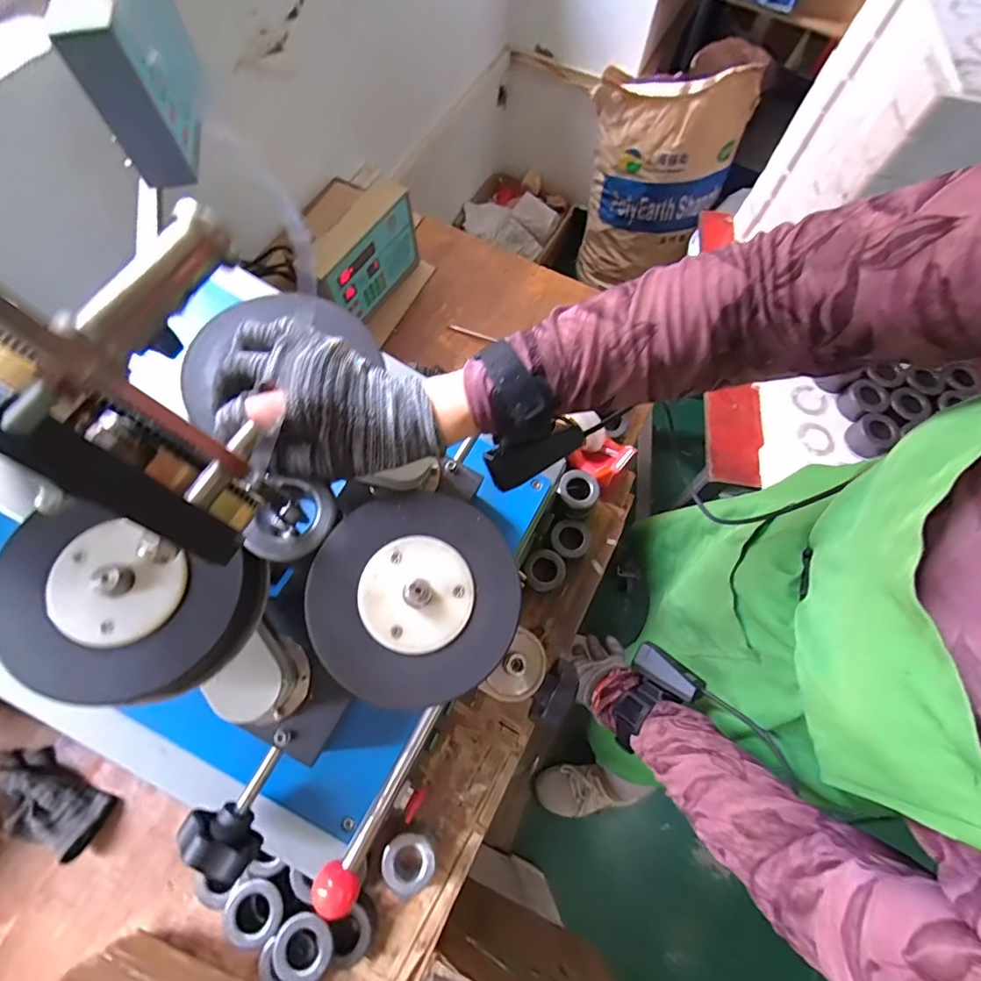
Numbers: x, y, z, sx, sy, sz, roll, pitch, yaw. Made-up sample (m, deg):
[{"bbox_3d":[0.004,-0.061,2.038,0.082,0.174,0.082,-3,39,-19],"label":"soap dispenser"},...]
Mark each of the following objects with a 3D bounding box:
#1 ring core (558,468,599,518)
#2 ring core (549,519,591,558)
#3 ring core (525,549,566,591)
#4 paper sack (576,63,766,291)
[{"bbox_3d":[0.128,0.004,0.729,0.058,0.041,0.057,1,68,-3],"label":"ring core"},{"bbox_3d":[0.119,0.074,0.739,0.057,0.036,0.062,28,70,8],"label":"ring core"},{"bbox_3d":[0.078,0.120,0.723,0.057,0.041,0.057,1,68,-3],"label":"ring core"},{"bbox_3d":[0.453,-0.829,1.404,0.377,0.583,0.201,0,68,-3],"label":"paper sack"}]

